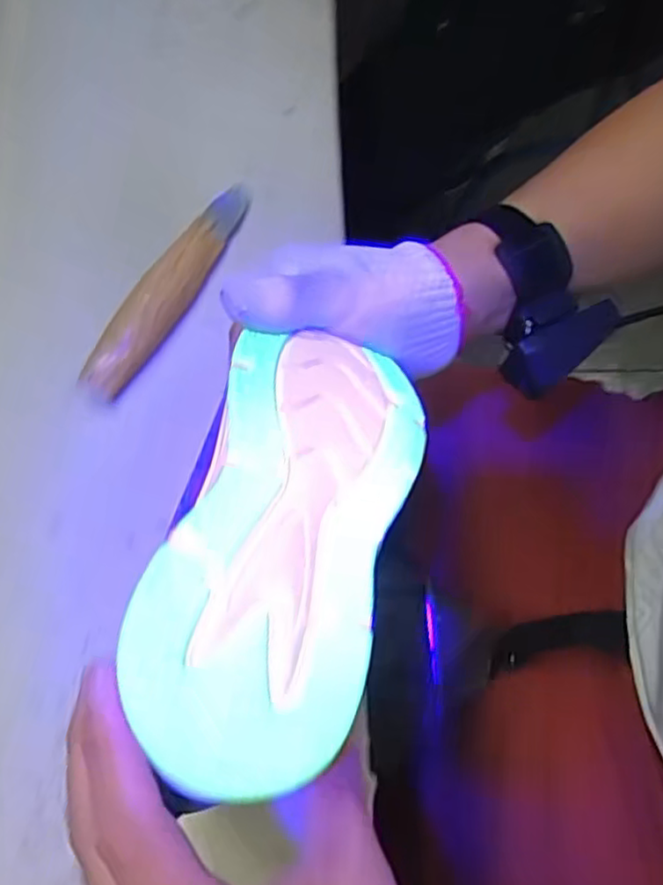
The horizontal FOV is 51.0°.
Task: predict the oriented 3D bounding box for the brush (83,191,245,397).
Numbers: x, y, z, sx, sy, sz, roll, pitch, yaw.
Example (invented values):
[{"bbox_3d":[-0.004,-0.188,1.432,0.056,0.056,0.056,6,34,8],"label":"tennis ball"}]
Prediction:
[{"bbox_3d":[-0.101,-0.097,0.442,0.026,0.028,0.162,33,75,8],"label":"brush"}]

